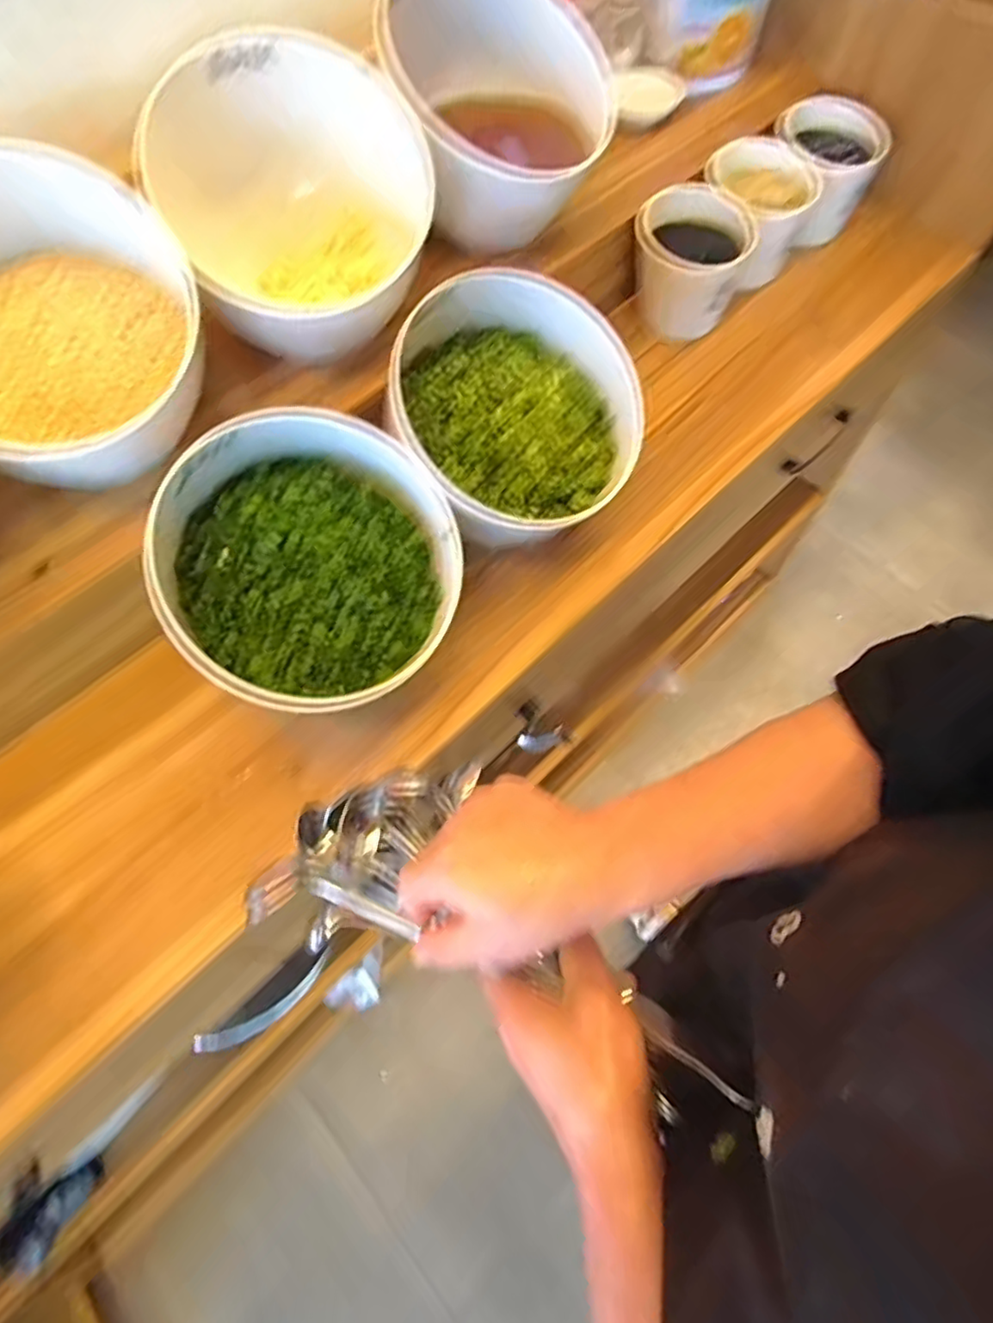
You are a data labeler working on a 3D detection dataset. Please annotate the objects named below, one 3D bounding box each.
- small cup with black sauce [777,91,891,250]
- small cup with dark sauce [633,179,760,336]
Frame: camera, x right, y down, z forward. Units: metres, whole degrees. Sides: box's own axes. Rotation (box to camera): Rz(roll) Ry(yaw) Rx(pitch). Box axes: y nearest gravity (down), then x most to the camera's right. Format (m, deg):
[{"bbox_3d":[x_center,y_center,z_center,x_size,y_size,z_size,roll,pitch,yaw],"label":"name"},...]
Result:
[{"bbox_3d":[0.381,-0.570,0.767,0.123,0.124,0.117,19,65,11],"label":"small cup with black sauce"},{"bbox_3d":[0.209,-0.432,0.706,0.110,0.106,0.102,-1,63,2],"label":"small cup with dark sauce"}]

